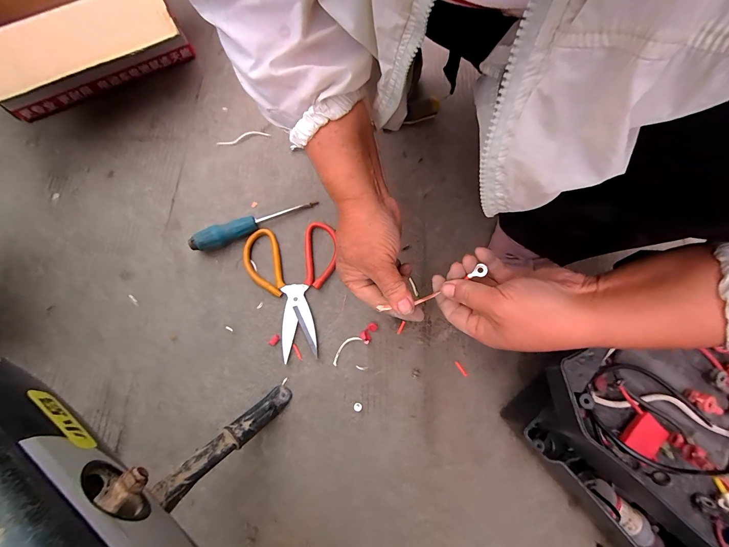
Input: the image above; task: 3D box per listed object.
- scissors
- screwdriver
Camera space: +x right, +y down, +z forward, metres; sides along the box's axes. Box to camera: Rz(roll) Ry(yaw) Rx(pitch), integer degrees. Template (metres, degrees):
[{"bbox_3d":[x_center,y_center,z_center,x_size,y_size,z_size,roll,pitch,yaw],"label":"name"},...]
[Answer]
[{"bbox_3d":[-0.104,0.021,0.455,0.130,0.013,0.188,-7,73,-2],"label":"scissors"},{"bbox_3d":[-0.166,-0.079,0.472,0.188,0.034,0.026,-28,75,-8],"label":"screwdriver"}]

